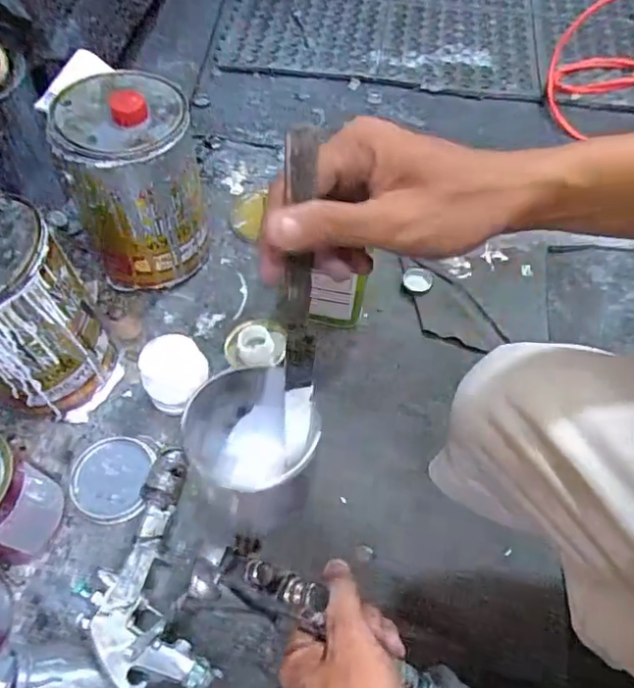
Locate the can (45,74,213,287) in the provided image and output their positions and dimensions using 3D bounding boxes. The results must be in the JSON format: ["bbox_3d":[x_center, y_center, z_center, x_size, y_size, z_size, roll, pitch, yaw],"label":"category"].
[{"bbox_3d":[-0.229,-0.201,0.727,0.146,0.238,0.153,1,58,-1],"label":"can"}]

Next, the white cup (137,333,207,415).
[{"bbox_3d":[-0.169,0.038,0.679,0.075,0.083,0.067,-28,63,-18],"label":"white cup"}]

